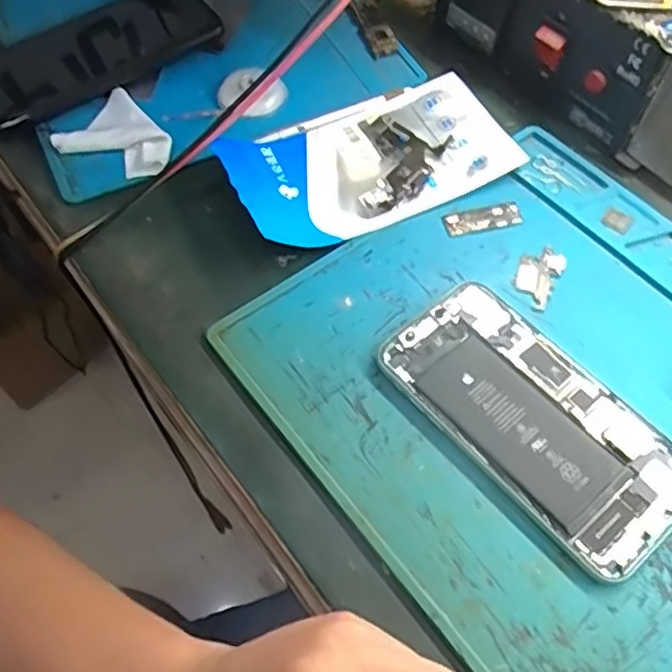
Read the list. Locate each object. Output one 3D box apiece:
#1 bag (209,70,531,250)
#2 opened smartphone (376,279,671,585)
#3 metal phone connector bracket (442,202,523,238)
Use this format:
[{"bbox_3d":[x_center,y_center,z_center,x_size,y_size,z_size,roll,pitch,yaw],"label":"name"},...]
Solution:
[{"bbox_3d":[0.021,-0.109,0.403,0.170,0.019,0.092,-23,61,-12],"label":"bag"},{"bbox_3d":[0.093,0.037,0.318,0.074,0.006,0.147,-36,64,-18],"label":"opened smartphone"},{"bbox_3d":[0.084,-0.067,0.381,0.044,0.004,0.016,-12,59,-6],"label":"metal phone connector bracket"}]

